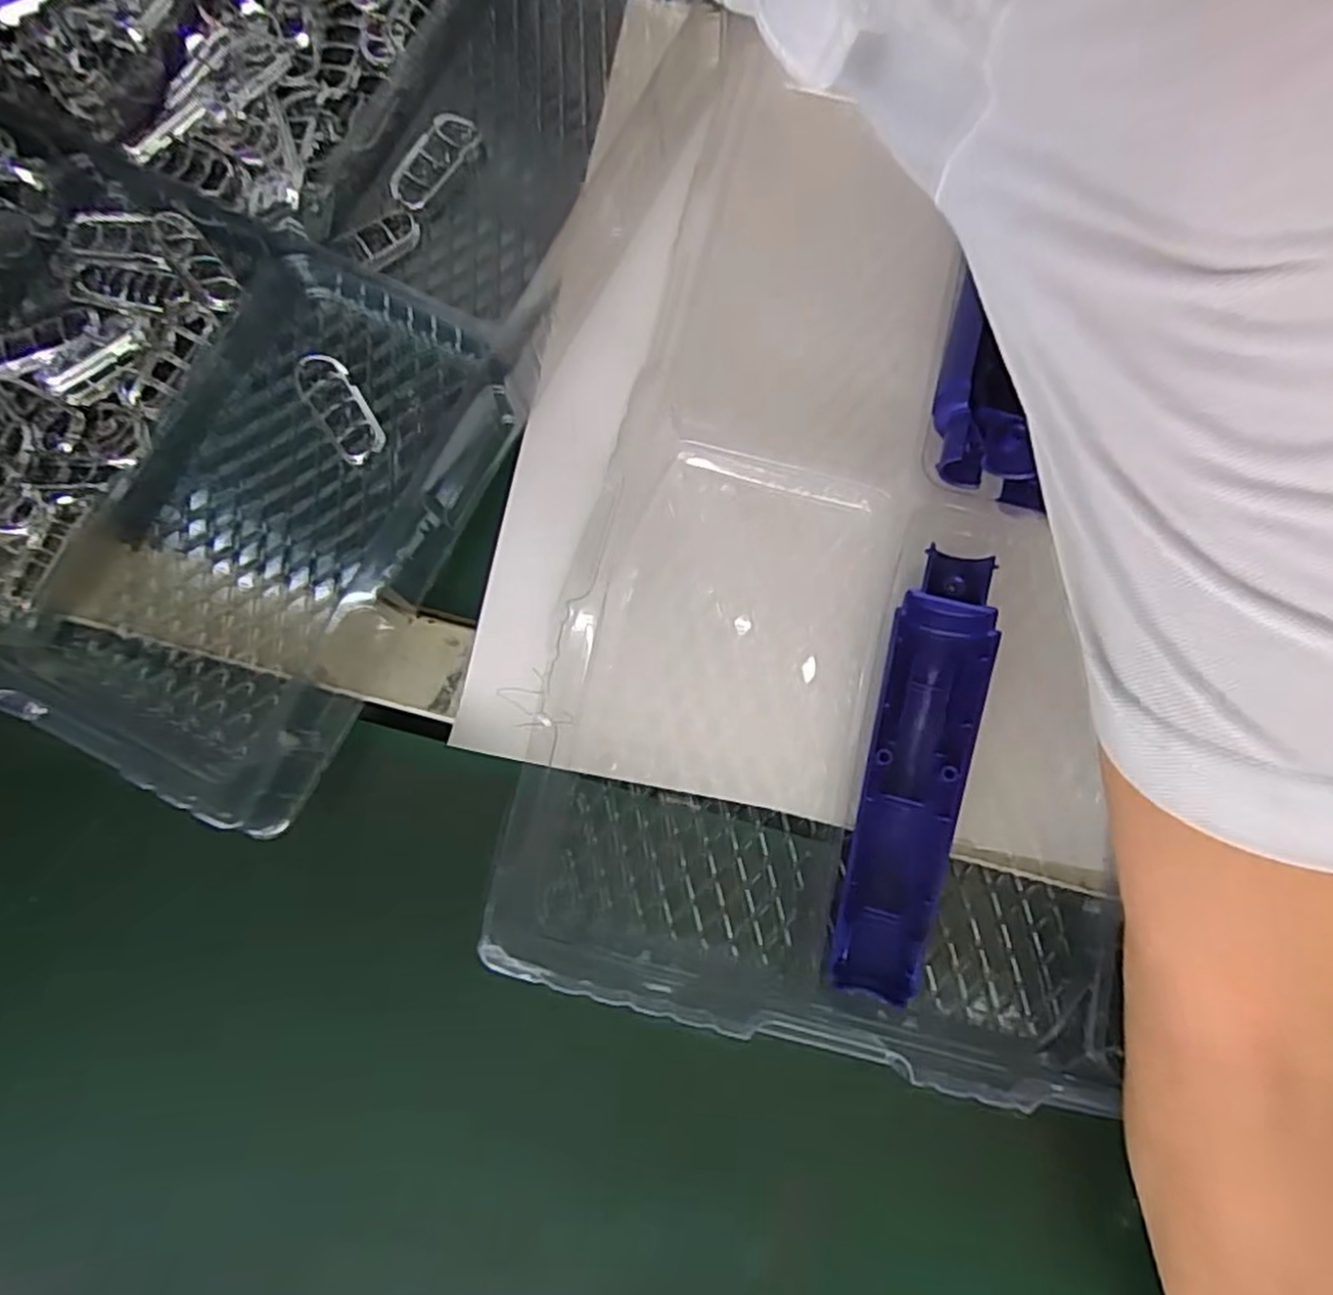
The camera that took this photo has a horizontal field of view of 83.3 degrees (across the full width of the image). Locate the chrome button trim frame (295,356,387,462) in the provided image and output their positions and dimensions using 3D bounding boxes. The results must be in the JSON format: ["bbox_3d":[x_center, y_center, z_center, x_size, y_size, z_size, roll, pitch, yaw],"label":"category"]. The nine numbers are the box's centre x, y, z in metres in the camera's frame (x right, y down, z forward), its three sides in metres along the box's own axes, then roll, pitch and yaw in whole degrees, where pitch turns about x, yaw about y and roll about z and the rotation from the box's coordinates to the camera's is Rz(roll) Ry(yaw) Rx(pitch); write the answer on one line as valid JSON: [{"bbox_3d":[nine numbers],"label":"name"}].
[{"bbox_3d":[-0.137,-0.101,0.316,0.022,0.010,0.051,-37,82,-8],"label":"chrome button trim frame"}]

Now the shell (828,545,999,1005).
[{"bbox_3d":[0.093,0.045,0.286,0.036,0.021,0.164,16,78,2],"label":"shell"}]

